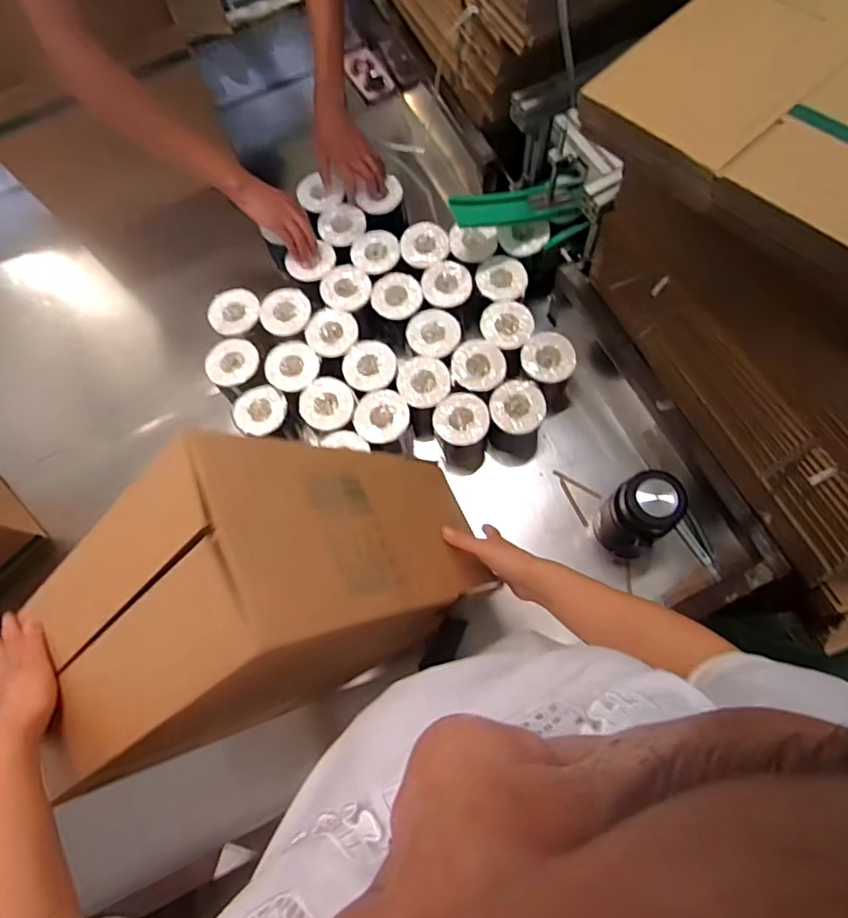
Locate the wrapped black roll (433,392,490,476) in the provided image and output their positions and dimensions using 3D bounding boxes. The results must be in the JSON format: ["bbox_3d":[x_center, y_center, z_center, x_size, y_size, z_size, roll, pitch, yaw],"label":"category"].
[{"bbox_3d":[0.068,-0.044,1.028,0.092,0.161,0.097,-1,72,2],"label":"wrapped black roll"}]

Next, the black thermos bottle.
[{"bbox_3d":[0.343,0.090,0.909,0.088,0.208,0.097,-38,75,-9],"label":"black thermos bottle"}]

